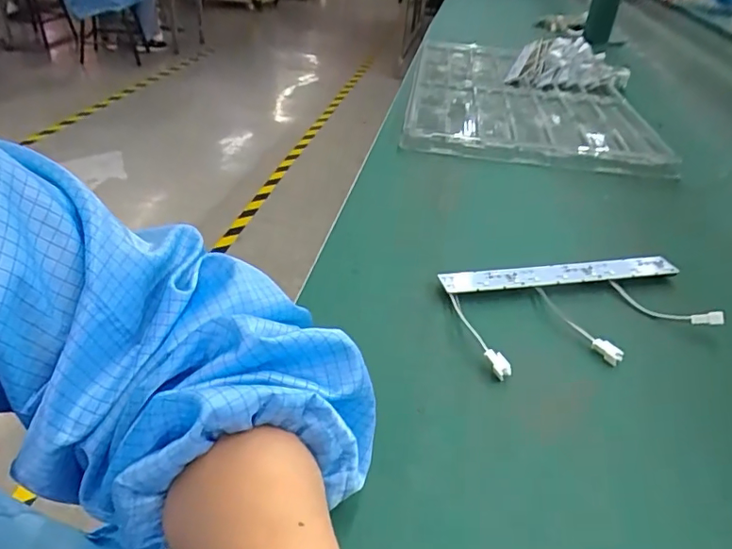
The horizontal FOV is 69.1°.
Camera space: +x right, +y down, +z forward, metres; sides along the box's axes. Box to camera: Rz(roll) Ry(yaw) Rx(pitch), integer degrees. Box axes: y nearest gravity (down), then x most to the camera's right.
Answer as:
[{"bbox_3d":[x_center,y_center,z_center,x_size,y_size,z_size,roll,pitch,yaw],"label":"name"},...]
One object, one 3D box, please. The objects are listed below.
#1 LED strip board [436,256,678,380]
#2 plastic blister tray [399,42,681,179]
[{"bbox_3d":[0.162,0.024,0.389,0.195,0.014,0.099,-6,36,-14],"label":"LED strip board"},{"bbox_3d":[0.248,-0.276,0.821,0.341,0.023,0.525,7,35,4],"label":"plastic blister tray"}]

